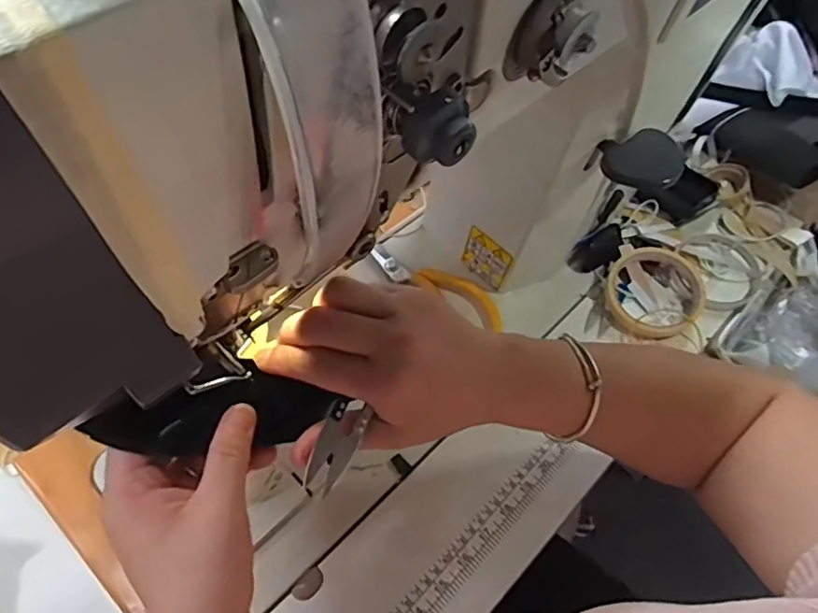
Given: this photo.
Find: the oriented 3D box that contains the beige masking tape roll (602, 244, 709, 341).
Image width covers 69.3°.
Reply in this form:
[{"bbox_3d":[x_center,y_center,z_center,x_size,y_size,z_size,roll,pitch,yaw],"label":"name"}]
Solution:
[{"bbox_3d":[0.240,-0.018,0.573,0.092,0.031,0.100,0,55,0],"label":"beige masking tape roll"}]

